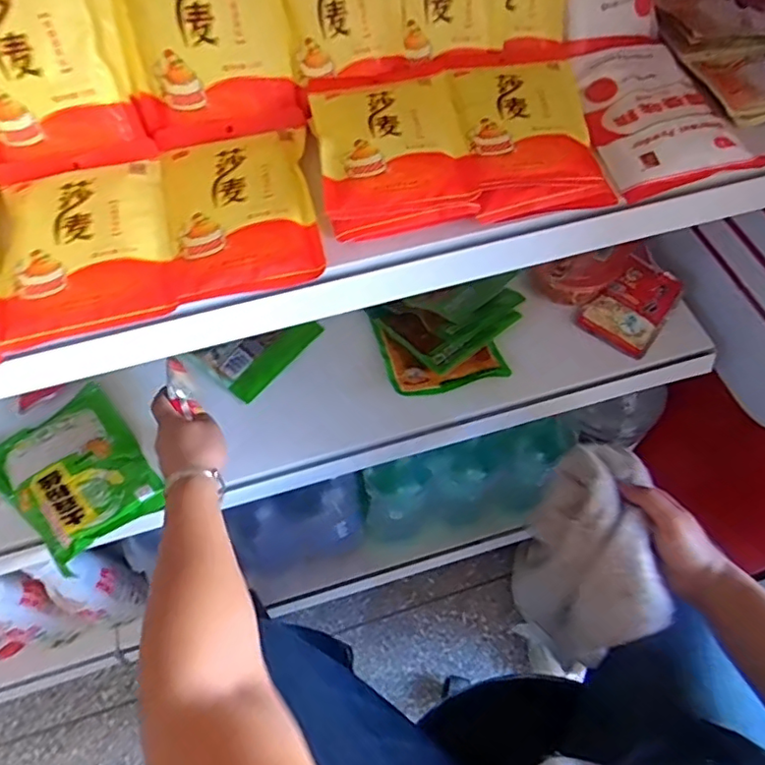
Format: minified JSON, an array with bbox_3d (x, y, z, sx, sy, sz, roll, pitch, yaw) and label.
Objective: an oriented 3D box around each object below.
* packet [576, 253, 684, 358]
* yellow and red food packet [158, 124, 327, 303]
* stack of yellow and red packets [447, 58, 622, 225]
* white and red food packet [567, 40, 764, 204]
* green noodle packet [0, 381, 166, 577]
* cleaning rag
[{"bbox_3d":[0.325,-0.100,0.750,0.088,0.026,0.139,38,67,20],"label":"packet"},{"bbox_3d":[-0.104,-0.132,0.424,0.105,0.012,0.156,-11,61,-5],"label":"yellow and red food packet"},{"bbox_3d":[0.109,-0.186,0.437,0.108,0.029,0.139,-7,60,-3],"label":"stack of yellow and red packets"},{"bbox_3d":[0.214,-0.219,0.468,0.112,0.018,0.159,-13,61,-7],"label":"white and red food packet"},{"bbox_3d":[-0.336,0.097,0.631,0.141,0.031,0.191,-39,67,-19],"label":"green noodle packet"},{"bbox_3d":[0.201,0.184,0.602,0.099,0.195,0.179,1,60,1],"label":"cleaning rag"}]

